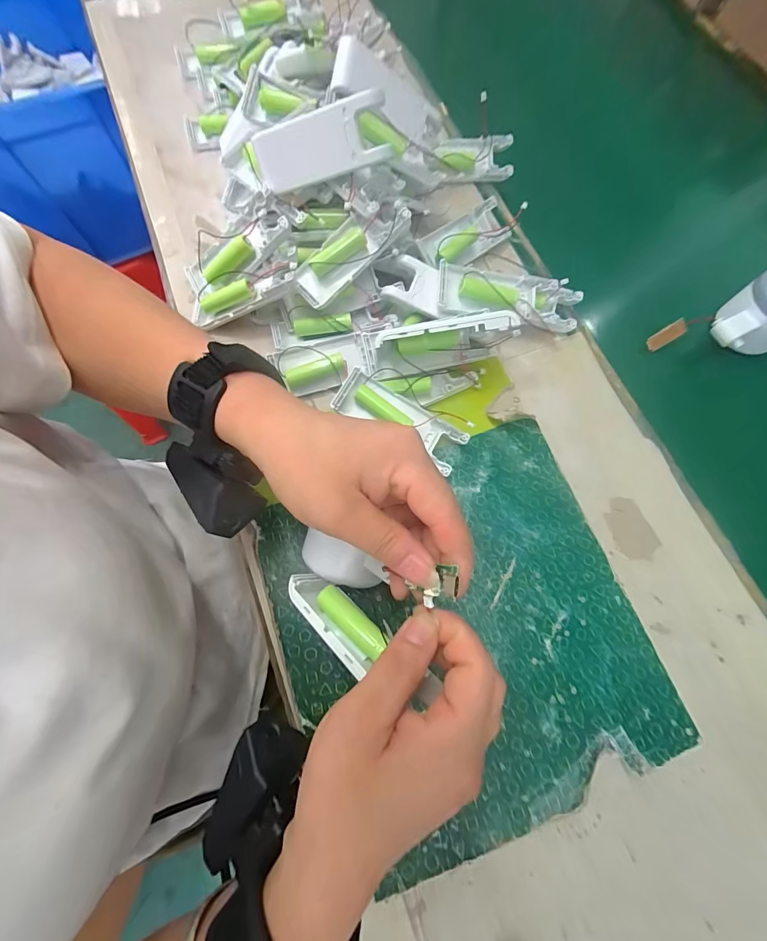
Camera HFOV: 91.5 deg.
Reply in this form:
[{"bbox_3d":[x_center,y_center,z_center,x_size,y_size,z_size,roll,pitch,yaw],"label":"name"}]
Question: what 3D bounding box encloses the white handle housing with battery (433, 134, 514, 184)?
[{"bbox_3d":[0.092,-0.317,0.381,0.077,0.026,0.037,-8,73,-3],"label":"white handle housing with battery"}]

